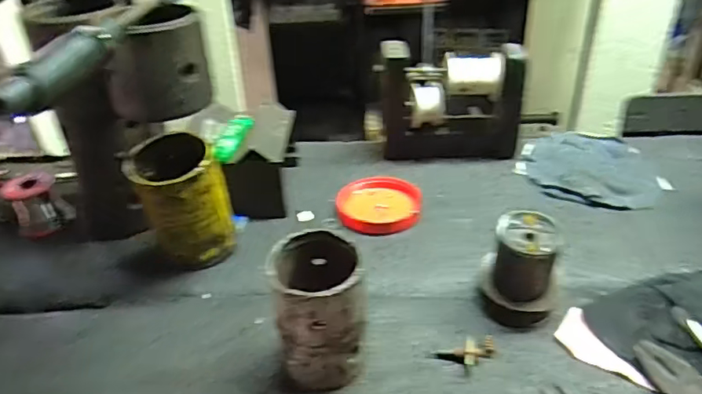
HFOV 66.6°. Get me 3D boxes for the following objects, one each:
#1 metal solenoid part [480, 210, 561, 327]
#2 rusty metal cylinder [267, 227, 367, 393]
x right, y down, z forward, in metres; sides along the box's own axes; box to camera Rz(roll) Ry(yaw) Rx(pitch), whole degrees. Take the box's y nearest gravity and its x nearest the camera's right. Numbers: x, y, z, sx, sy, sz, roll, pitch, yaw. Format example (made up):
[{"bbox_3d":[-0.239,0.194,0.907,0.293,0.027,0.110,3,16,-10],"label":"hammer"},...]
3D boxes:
[{"bbox_3d":[0.145,0.061,0.452,0.068,0.079,0.053,10,35,19],"label":"metal solenoid part"},{"bbox_3d":[-0.023,0.086,0.401,0.063,0.111,0.074,-6,33,-4],"label":"rusty metal cylinder"}]

